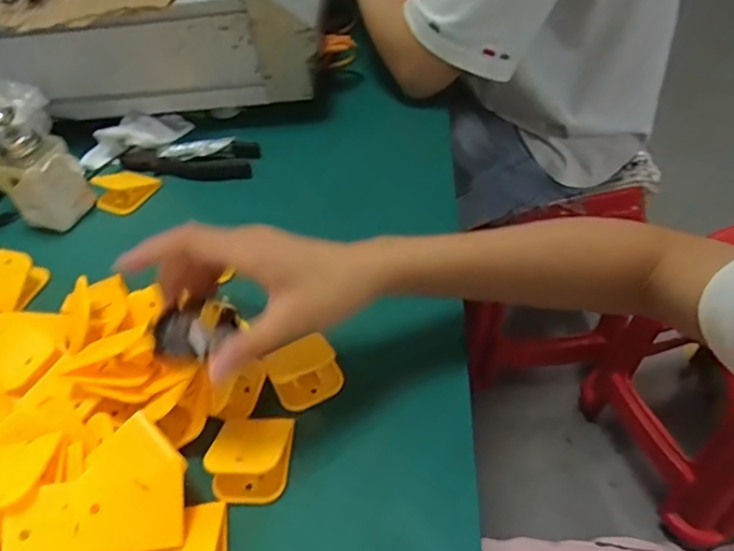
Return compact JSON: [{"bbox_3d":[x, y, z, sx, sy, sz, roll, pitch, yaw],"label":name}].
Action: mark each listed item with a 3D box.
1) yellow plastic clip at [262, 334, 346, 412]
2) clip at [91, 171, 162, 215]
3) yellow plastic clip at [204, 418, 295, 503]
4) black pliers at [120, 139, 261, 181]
[{"bbox_3d":[-0.044,0.067,0.395,0.048,0.022,0.038,-20,50,-11],"label":"yellow plastic clip"},{"bbox_3d":[-0.247,-0.090,0.577,0.064,0.041,0.025,-28,52,-17],"label":"clip"},{"bbox_3d":[-0.075,0.111,0.356,0.050,0.021,0.055,-6,45,2],"label":"yellow plastic clip"},{"bbox_3d":[-0.195,-0.126,0.612,0.151,0.023,0.042,2,50,8],"label":"black pliers"}]

